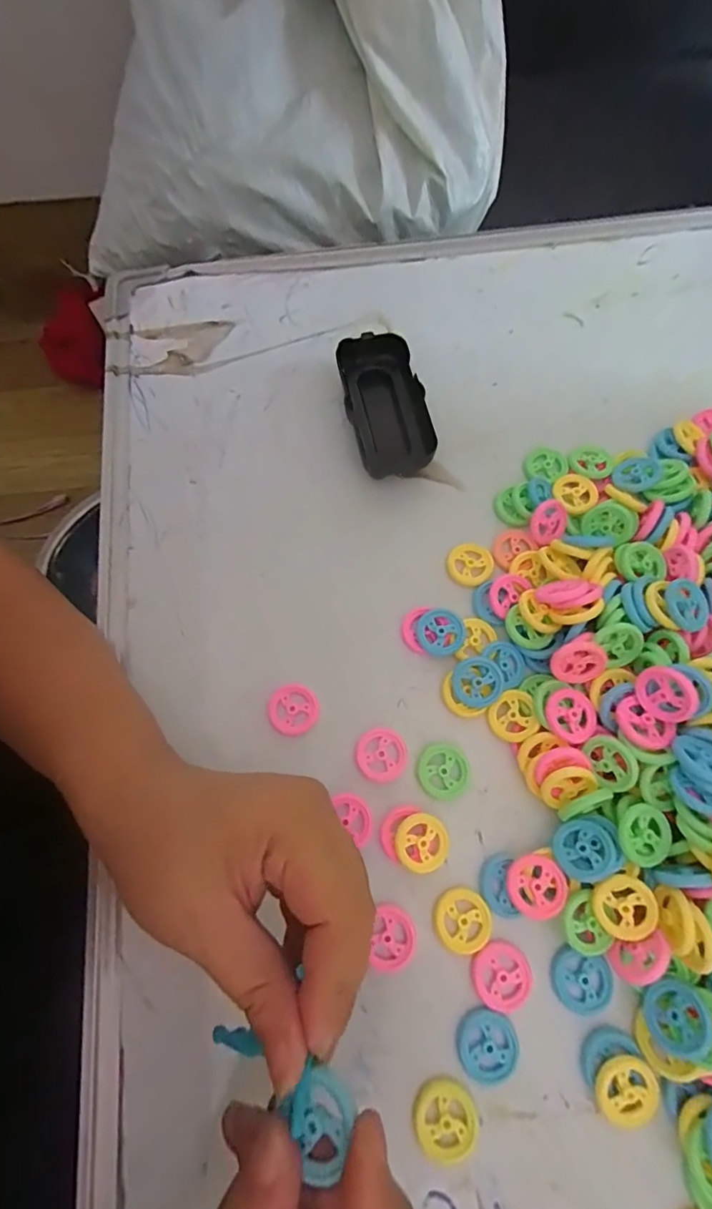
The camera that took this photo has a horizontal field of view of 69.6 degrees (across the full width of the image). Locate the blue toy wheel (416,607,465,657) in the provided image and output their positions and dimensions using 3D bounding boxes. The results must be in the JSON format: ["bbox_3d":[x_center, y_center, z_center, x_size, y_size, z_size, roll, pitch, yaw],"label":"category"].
[{"bbox_3d":[0.052,0.017,0.315,0.029,0.005,0.029,-1,85,15],"label":"blue toy wheel"}]

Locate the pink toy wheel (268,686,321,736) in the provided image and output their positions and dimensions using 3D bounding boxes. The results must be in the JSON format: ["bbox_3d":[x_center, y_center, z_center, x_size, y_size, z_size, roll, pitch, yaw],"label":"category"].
[{"bbox_3d":[-0.037,0.064,0.306,0.030,0.004,0.029,0,70,1],"label":"pink toy wheel"}]

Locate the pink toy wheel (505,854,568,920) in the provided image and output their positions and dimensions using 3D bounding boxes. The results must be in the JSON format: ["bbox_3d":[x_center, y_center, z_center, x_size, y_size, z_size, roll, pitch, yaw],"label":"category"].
[{"bbox_3d":[0.094,0.147,0.268,0.029,0.004,0.029,-4,73,15],"label":"pink toy wheel"}]

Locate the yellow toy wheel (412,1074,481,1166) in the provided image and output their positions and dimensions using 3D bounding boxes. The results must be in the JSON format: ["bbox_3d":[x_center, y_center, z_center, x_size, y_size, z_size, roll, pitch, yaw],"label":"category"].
[{"bbox_3d":[0.043,0.245,0.242,0.031,0.004,0.032,0,70,1],"label":"yellow toy wheel"}]

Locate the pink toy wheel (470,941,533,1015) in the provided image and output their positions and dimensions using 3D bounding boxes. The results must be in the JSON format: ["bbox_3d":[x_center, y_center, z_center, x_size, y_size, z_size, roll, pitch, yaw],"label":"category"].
[{"bbox_3d":[0.075,0.190,0.260,0.030,0.004,0.030,0,70,1],"label":"pink toy wheel"}]

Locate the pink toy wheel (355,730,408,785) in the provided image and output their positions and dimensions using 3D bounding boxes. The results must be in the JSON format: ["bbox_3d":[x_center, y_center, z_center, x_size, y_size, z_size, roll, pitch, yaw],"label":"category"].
[{"bbox_3d":[0.015,0.088,0.298,0.029,0.004,0.029,0,70,1],"label":"pink toy wheel"}]

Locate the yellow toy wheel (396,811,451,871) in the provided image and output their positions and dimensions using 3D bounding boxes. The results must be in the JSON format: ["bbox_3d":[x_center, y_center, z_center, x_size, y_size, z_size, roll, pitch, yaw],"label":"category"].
[{"bbox_3d":[0.036,0.129,0.279,0.029,0.004,0.029,2,78,-7],"label":"yellow toy wheel"}]

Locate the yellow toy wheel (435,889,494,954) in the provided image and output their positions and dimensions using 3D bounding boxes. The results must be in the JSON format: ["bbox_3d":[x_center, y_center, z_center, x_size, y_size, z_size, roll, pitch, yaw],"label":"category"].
[{"bbox_3d":[0.057,0.167,0.270,0.029,0.004,0.029,0,70,1],"label":"yellow toy wheel"}]

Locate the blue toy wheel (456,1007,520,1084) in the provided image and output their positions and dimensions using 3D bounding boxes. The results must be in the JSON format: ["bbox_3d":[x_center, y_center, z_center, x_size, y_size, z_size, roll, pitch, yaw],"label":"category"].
[{"bbox_3d":[0.065,0.217,0.252,0.029,0.004,0.030,0,70,1],"label":"blue toy wheel"}]

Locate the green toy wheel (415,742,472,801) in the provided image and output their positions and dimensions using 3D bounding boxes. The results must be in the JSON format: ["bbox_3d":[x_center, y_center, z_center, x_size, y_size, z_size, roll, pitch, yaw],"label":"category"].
[{"bbox_3d":[0.051,0.096,0.294,0.030,0.004,0.030,0,70,1],"label":"green toy wheel"}]

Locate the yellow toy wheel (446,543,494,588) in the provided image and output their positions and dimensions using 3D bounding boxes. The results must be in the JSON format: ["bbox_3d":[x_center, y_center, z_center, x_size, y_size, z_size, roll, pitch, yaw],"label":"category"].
[{"bbox_3d":[0.075,-0.027,0.333,0.029,0.004,0.031,0,70,1],"label":"yellow toy wheel"}]

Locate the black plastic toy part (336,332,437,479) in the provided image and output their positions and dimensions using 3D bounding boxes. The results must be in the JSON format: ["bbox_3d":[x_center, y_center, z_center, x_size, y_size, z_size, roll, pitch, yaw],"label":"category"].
[{"bbox_3d":[0.020,-0.142,0.366,0.053,0.024,0.104,-10,70,-3],"label":"black plastic toy part"}]

